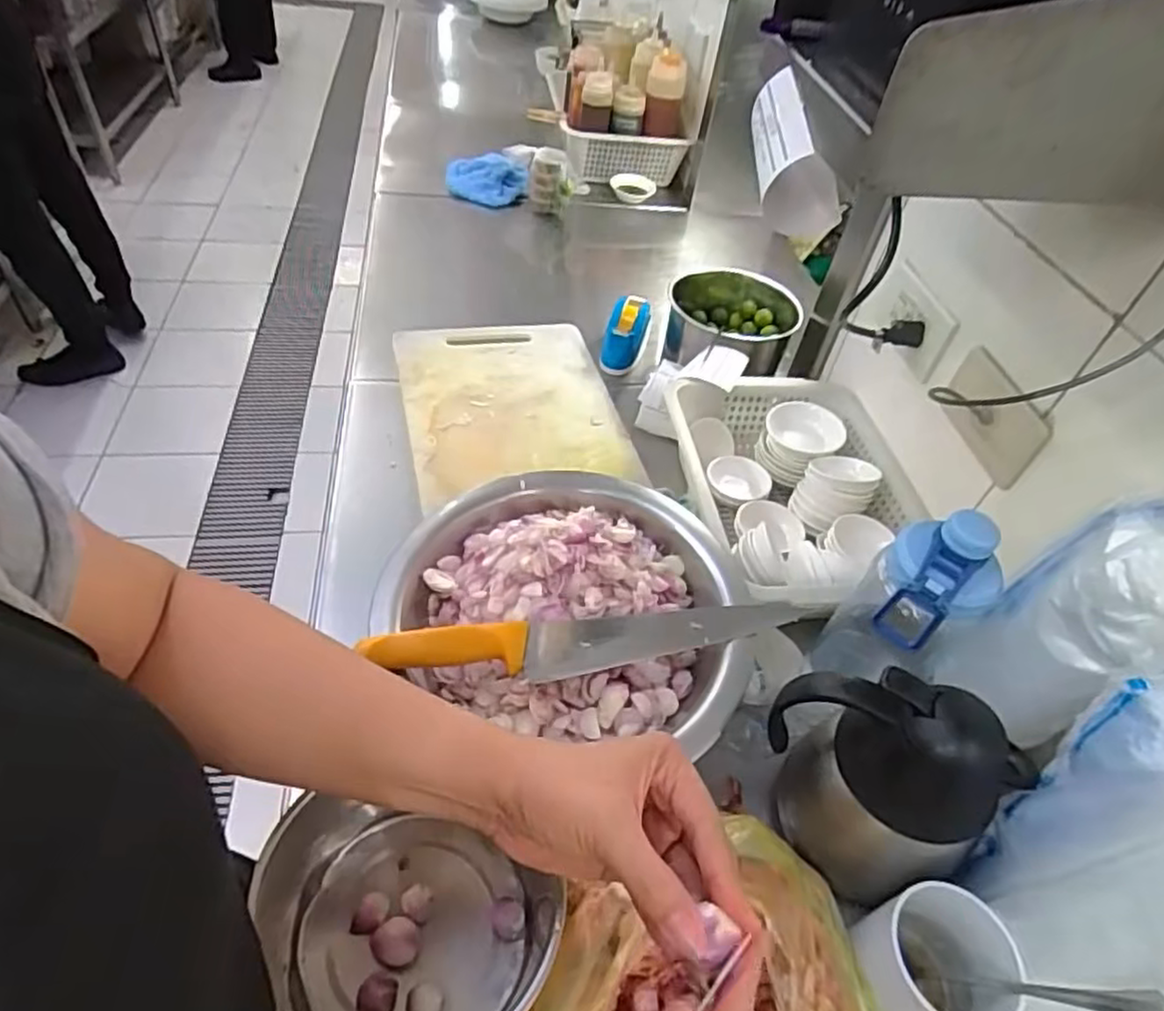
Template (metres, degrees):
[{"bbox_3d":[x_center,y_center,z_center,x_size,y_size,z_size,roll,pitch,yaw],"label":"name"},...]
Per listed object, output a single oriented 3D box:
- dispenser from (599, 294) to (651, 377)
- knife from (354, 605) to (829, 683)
[{"bbox_3d":[0.063,-0.239,0.968,0.057,0.055,0.109,16,47,7],"label":"dispenser"},{"bbox_3d":[0.016,0.108,0.564,0.359,0.030,0.044,-3,47,-11],"label":"knife"}]

